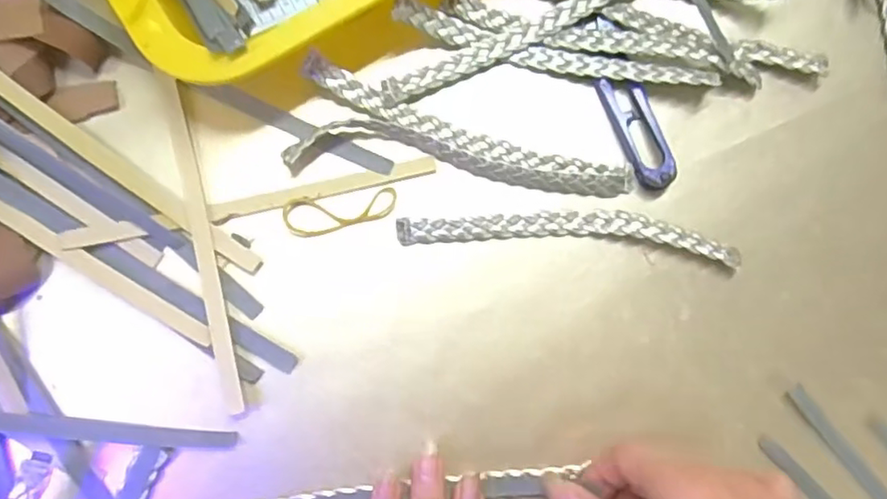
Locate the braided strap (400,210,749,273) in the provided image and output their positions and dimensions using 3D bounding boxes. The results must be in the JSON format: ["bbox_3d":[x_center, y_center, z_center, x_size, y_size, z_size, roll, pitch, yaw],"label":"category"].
[{"bbox_3d":[0.063,-0.009,0.307,0.167,0.007,0.023,4,82,-5],"label":"braided strap"}]

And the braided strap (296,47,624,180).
[{"bbox_3d":[0.012,-0.057,0.303,0.164,0.012,0.019,18,81,-3],"label":"braided strap"}]

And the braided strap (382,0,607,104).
[{"bbox_3d":[0.049,-0.117,0.310,0.173,0.017,0.015,-29,86,-8],"label":"braided strap"}]

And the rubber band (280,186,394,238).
[{"bbox_3d":[-0.049,-0.018,0.299,0.054,0.004,0.020,-7,84,-6],"label":"rubber band"}]

